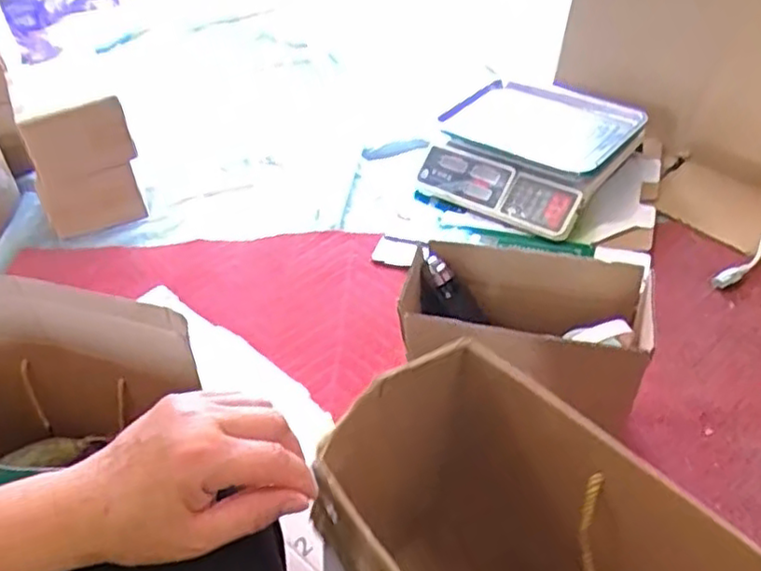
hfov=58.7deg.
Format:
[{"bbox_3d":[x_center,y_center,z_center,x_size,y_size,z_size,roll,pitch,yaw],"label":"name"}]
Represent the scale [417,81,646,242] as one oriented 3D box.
[{"bbox_3d":[0.283,-0.266,1.315,0.346,0.126,0.346,24,49,30],"label":"scale"}]

